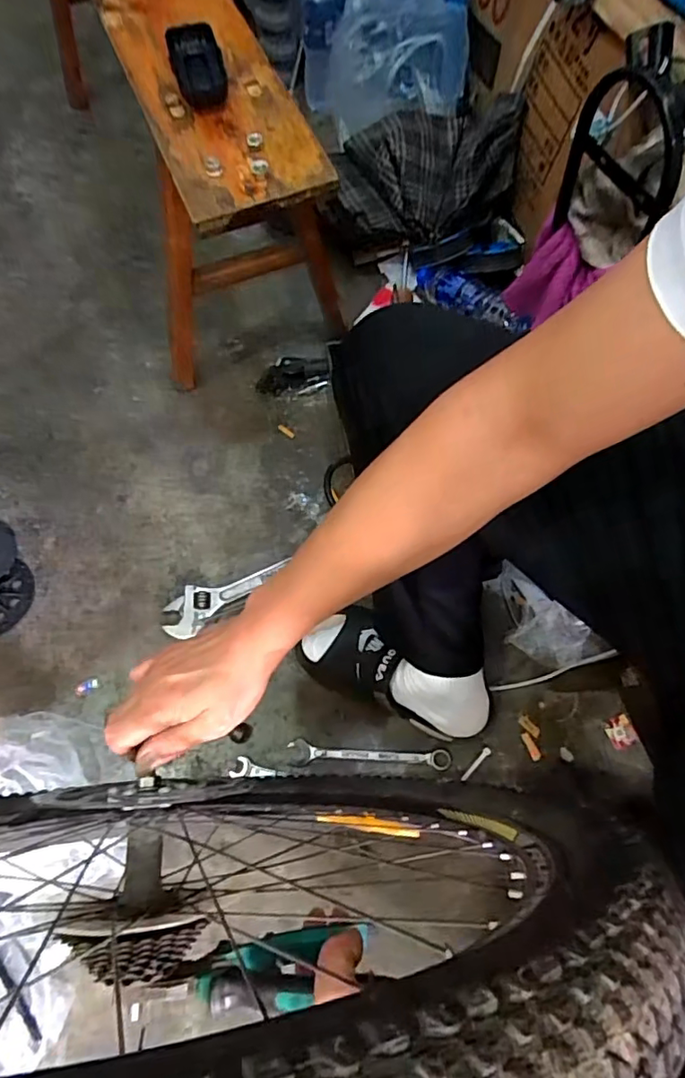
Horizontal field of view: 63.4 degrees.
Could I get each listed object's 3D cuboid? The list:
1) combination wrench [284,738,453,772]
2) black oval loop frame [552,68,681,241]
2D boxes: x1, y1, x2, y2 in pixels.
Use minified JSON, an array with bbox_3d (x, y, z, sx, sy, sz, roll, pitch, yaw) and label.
[{"bbox_3d":[0.036,0.285,0.728,0.209,0.016,0.030,3,68,-1],"label":"combination wrench"},{"bbox_3d":[0.261,-0.338,0.528,0.029,0.148,0.139,-16,70,-7],"label":"black oval loop frame"}]

